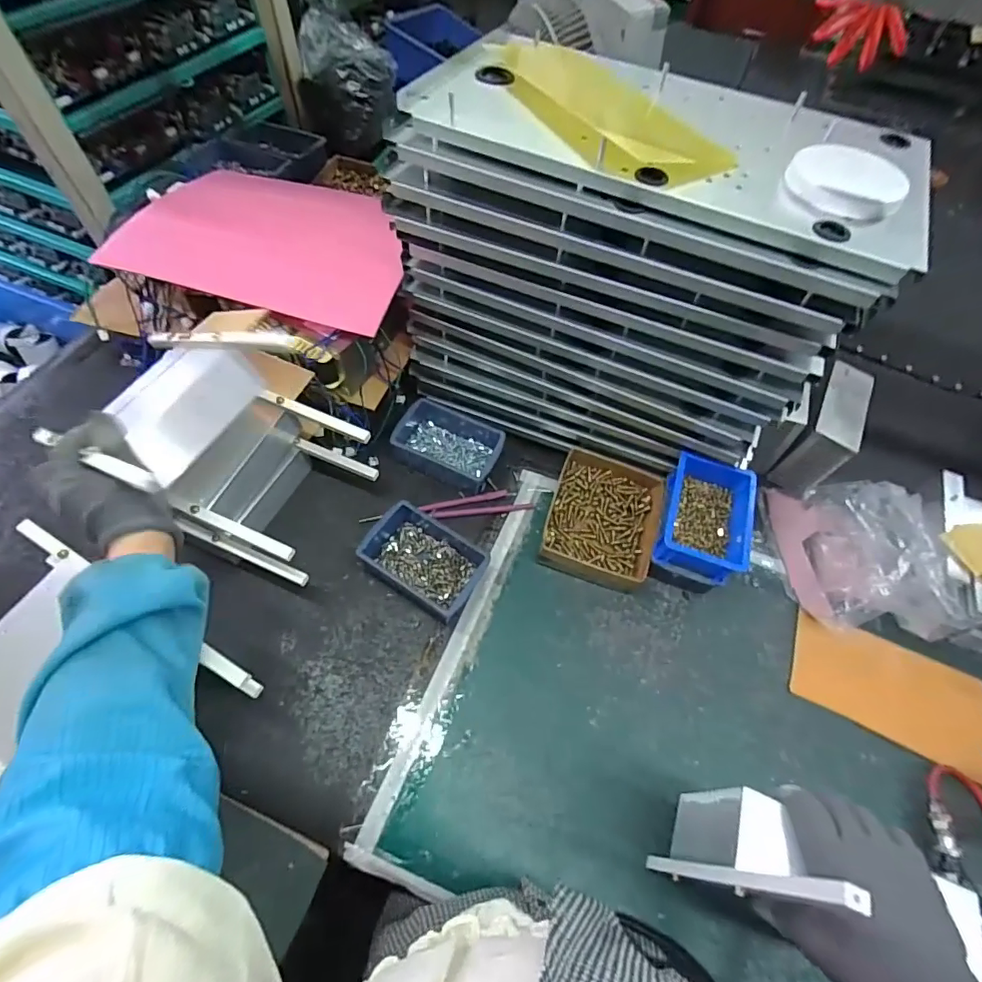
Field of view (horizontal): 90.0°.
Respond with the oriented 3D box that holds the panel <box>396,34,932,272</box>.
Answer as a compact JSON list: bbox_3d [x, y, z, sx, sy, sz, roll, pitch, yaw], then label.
[{"bbox_3d":[0.178,-0.363,0.484,0.492,0.035,0.275,28,61,12],"label":"panel"}]

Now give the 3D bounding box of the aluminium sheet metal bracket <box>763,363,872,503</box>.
[{"bbox_3d":[0.483,-0.090,0.718,0.061,0.115,0.162,29,61,12],"label":"aluminium sheet metal bracket"}]

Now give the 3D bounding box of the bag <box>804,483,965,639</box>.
[{"bbox_3d":[0.492,0.072,0.637,0.118,0.100,0.210,8,59,0],"label":"bag"}]

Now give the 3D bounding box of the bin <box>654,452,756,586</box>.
[{"bbox_3d":[0.265,0.030,0.608,0.096,0.056,0.144,19,60,7],"label":"bin"}]

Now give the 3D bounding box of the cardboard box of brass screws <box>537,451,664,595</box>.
[{"bbox_3d":[0.148,0.034,0.666,0.138,0.045,0.187,16,59,5],"label":"cardboard box of brass screws"}]

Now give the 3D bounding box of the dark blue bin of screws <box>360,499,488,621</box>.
[{"bbox_3d":[-0.081,0.083,0.612,0.143,0.053,0.105,31,62,13],"label":"dark blue bin of screws"}]

